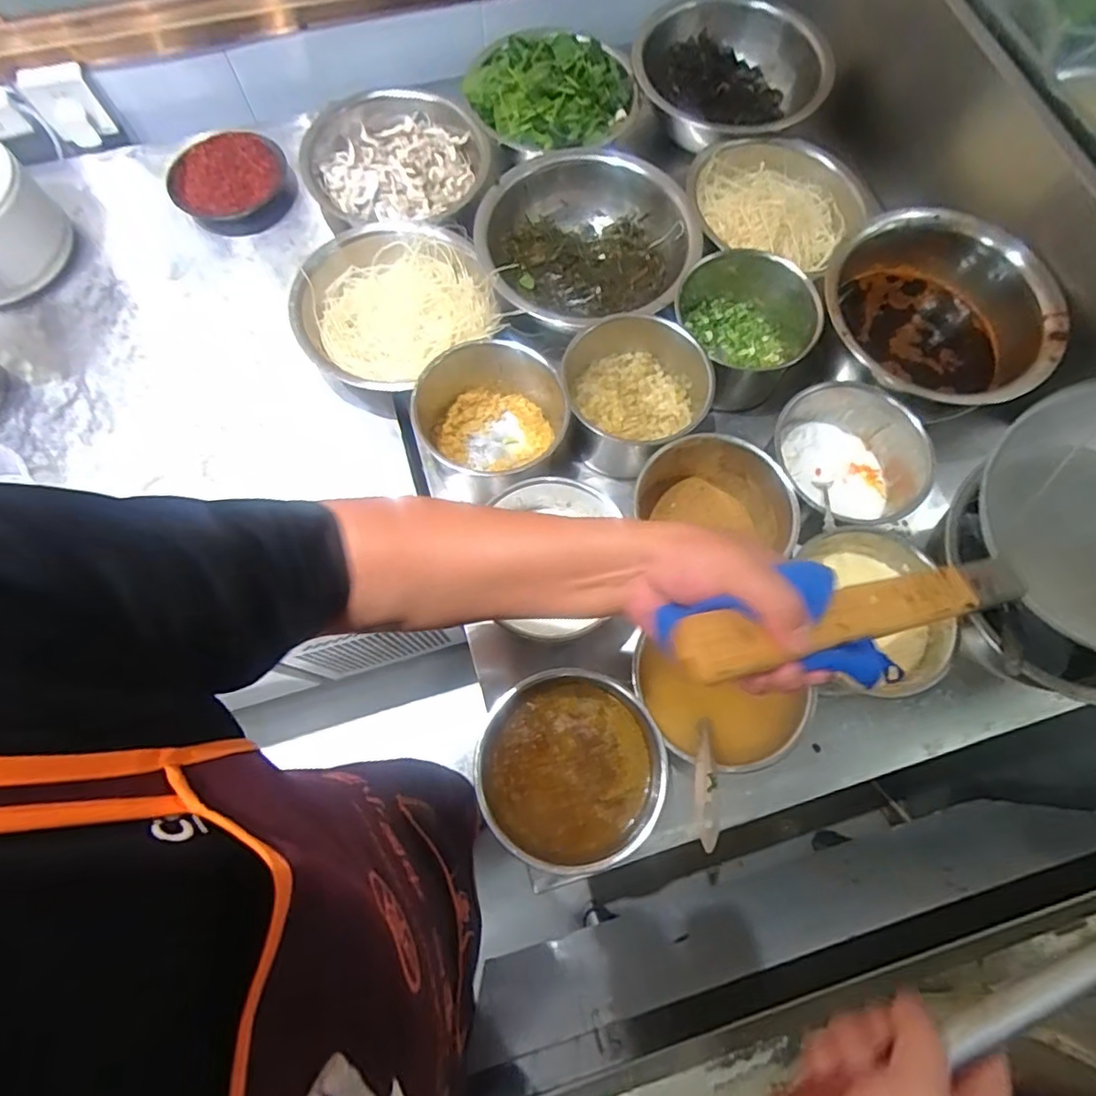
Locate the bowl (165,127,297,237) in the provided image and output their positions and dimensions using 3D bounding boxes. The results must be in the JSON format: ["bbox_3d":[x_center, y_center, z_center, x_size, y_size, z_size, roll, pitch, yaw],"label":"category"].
[{"bbox_3d":[-0.461,-0.534,0.862,0.171,0.050,0.141,-2,71,-2],"label":"bowl"}]

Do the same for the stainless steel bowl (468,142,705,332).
[{"bbox_3d":[0.051,-0.398,0.790,0.283,0.088,0.274,-7,72,-4],"label":"stainless steel bowl"}]

